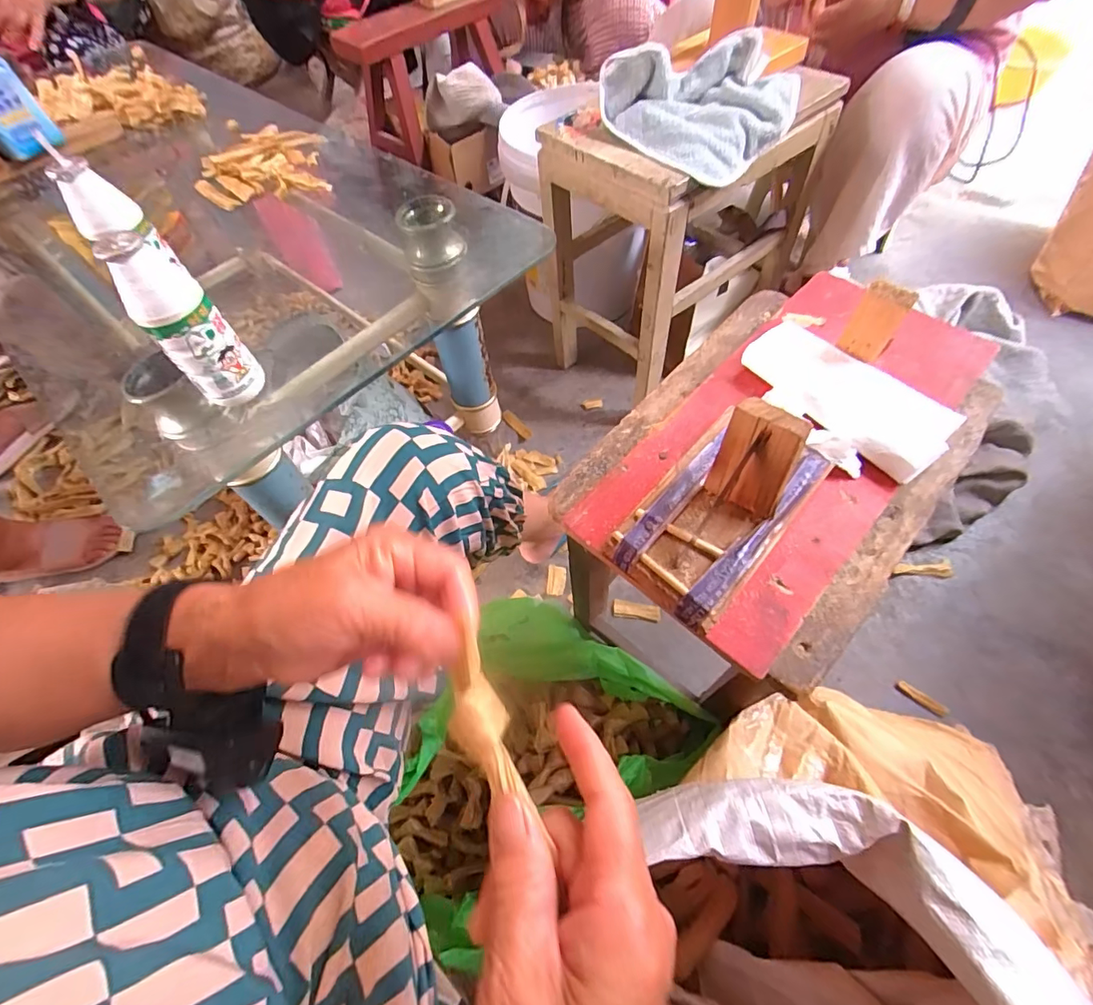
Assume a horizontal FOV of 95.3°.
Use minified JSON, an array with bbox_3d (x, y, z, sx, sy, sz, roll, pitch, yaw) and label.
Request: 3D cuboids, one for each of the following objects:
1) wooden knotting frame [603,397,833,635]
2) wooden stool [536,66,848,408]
[{"bbox_3d":[0.119,-0.012,0.322,0.083,0.081,0.154,37,69,22],"label":"wooden knotting frame"},{"bbox_3d":[0.213,-0.451,0.859,0.351,0.396,0.272,-39,65,-17],"label":"wooden stool"}]

